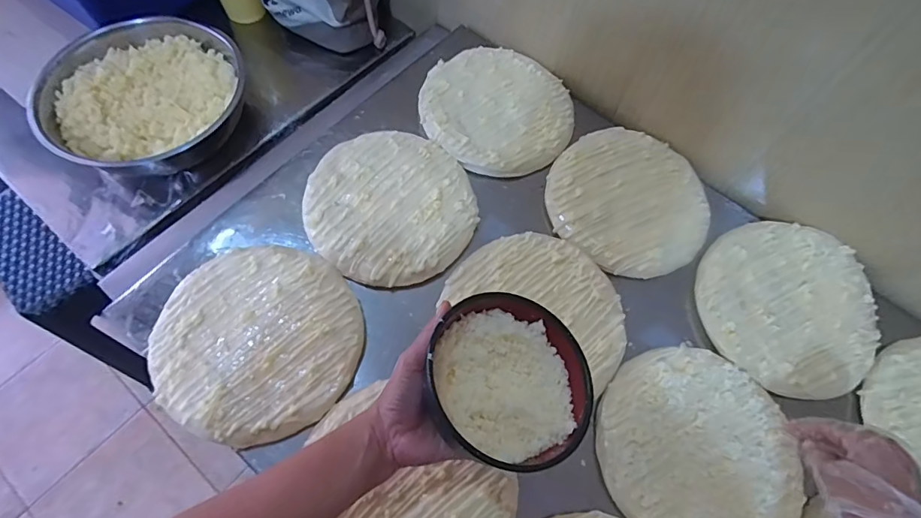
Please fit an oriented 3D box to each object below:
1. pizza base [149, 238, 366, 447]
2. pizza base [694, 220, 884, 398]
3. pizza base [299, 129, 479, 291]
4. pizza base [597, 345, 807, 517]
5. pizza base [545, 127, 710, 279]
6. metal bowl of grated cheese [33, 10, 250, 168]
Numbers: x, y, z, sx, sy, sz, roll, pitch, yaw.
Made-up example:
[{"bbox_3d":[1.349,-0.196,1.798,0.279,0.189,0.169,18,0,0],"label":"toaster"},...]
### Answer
[{"bbox_3d":[-0.208,0.082,0.497,0.199,0.017,0.198,1,65,-3],"label":"pizza base"},{"bbox_3d":[0.374,0.051,0.542,0.194,0.025,0.195,1,65,-3],"label":"pizza base"},{"bbox_3d":[-0.083,-0.068,0.565,0.190,0.008,0.196,-24,69,-13],"label":"pizza base"},{"bbox_3d":[0.239,0.187,0.470,0.192,0.009,0.189,1,65,-3],"label":"pizza base"},{"bbox_3d":[0.210,-0.077,0.589,0.192,0.009,0.187,1,65,-3],"label":"pizza base"},{"bbox_3d":[-0.431,-0.222,0.667,0.251,0.076,0.245,1,65,-3],"label":"metal bowl of grated cheese"}]

